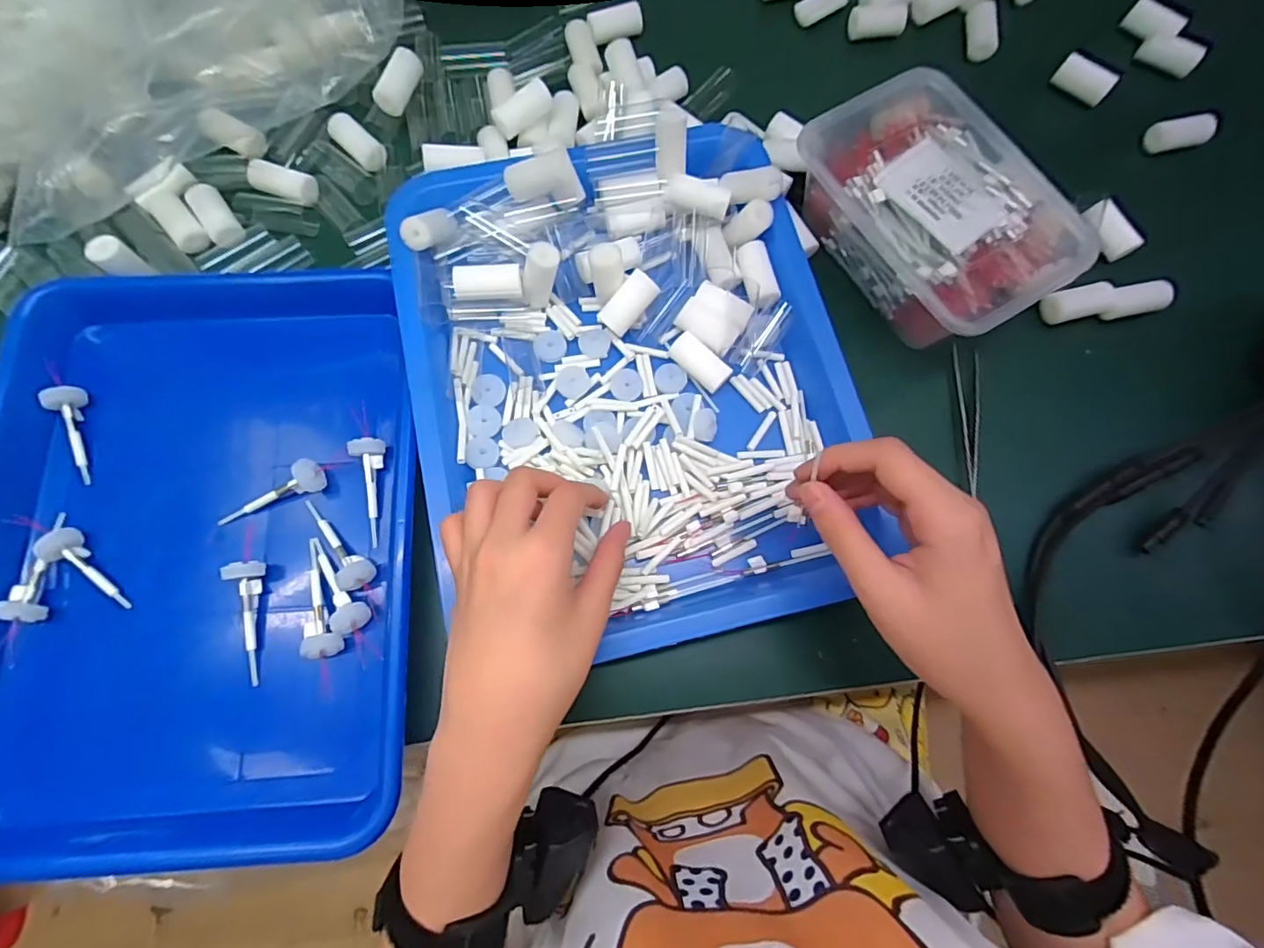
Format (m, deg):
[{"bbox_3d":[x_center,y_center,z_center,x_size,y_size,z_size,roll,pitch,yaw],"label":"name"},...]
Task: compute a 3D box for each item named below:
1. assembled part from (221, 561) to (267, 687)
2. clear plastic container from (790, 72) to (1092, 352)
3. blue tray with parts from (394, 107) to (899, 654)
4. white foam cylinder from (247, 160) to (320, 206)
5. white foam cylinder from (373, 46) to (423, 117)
[{"bbox_3d":[-0.215,0.083,0.308,0.015,0.015,0.067,-16,78,-5],"label":"assembled part"},{"bbox_3d":[0.198,-0.171,0.361,0.127,0.055,0.169,-31,79,-8],"label":"clear plastic container"},{"bbox_3d":[-0.002,-0.061,0.342,0.258,0.039,0.319,-12,77,-5],"label":"blue tray with parts"},{"bbox_3d":[-0.248,-0.206,0.385,0.046,0.014,0.018,13,77,1],"label":"white foam cylinder"},{"bbox_3d":[-0.167,-0.281,0.395,0.018,0.022,0.046,24,77,4],"label":"white foam cylinder"}]

